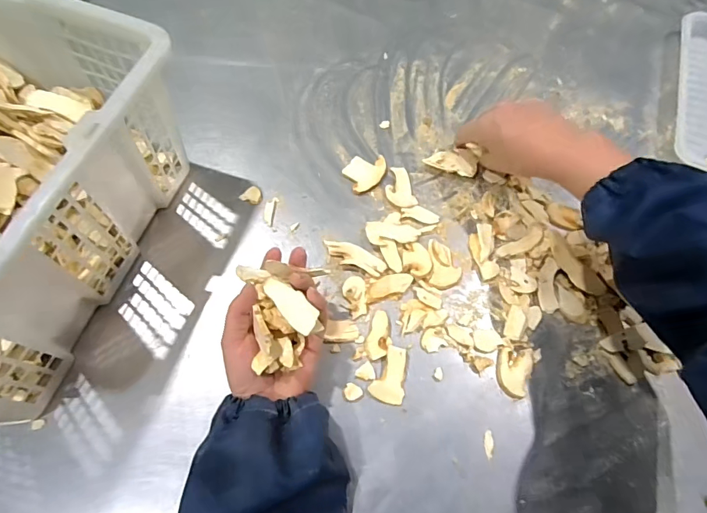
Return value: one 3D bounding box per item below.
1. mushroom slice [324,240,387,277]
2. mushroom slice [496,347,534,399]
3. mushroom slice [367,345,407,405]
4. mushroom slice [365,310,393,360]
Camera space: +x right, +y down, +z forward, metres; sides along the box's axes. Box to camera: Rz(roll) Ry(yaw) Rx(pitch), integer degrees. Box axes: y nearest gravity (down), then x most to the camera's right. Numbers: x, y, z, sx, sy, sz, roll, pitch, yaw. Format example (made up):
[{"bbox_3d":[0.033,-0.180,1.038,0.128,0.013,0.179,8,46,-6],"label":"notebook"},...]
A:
[{"bbox_3d":[0.002,0.000,0.447,0.066,0.012,0.021,28,68,10],"label":"mushroom slice"},{"bbox_3d":[0.150,0.106,0.407,0.032,0.004,0.047,18,67,6],"label":"mushroom slice"},{"bbox_3d":[0.035,0.108,0.401,0.031,0.008,0.049,17,67,5],"label":"mushroom slice"},{"bbox_3d":[0.026,0.075,0.417,0.022,0.004,0.046,20,67,7],"label":"mushroom slice"}]

